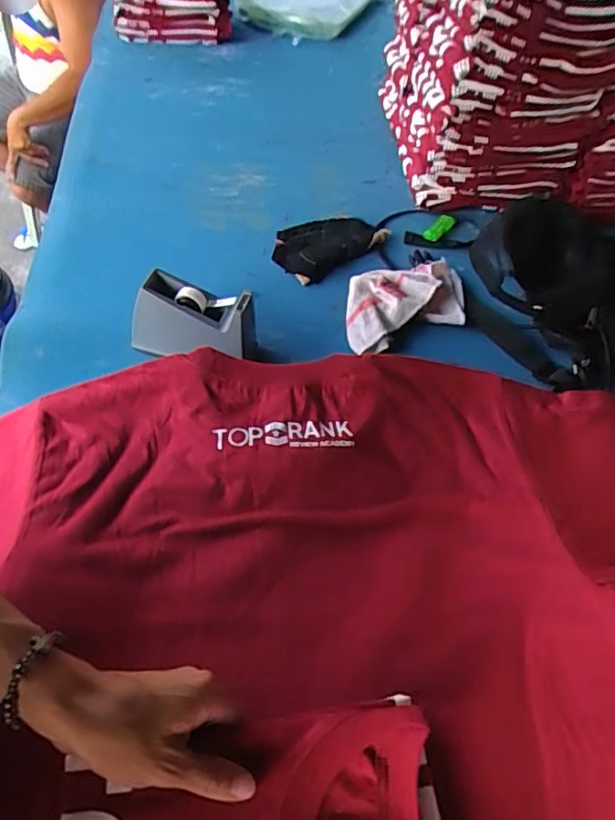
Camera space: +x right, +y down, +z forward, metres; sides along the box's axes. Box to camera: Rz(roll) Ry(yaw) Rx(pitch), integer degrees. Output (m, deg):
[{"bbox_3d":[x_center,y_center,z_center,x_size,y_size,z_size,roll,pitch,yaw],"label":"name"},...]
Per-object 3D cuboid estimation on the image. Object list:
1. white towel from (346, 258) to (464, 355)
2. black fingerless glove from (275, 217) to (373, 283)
[{"bbox_3d":[0.133,-0.142,0.732,0.196,0.035,0.104,-19,56,-19],"label":"white towel"},{"bbox_3d":[0.023,-0.249,0.823,0.164,0.019,0.120,-32,61,-27],"label":"black fingerless glove"}]

